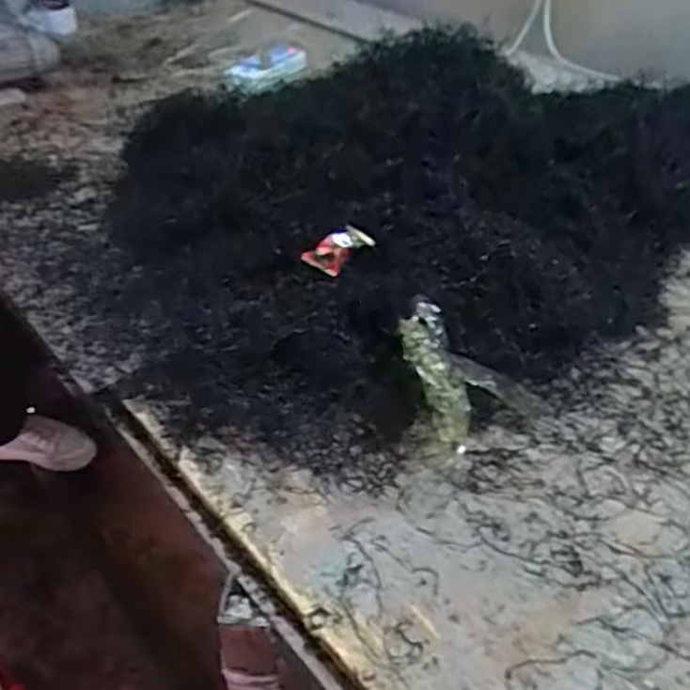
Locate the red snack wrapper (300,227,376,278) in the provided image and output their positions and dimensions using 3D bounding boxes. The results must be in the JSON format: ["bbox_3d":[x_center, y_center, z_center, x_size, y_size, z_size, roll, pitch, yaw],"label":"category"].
[{"bbox_3d":[-0.006,-0.090,0.636,0.036,0.018,0.061,30,48,31],"label":"red snack wrapper"}]

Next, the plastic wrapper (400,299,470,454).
[{"bbox_3d":[0.073,0.022,0.536,0.041,0.035,0.118,-9,66,-11],"label":"plastic wrapper"}]

